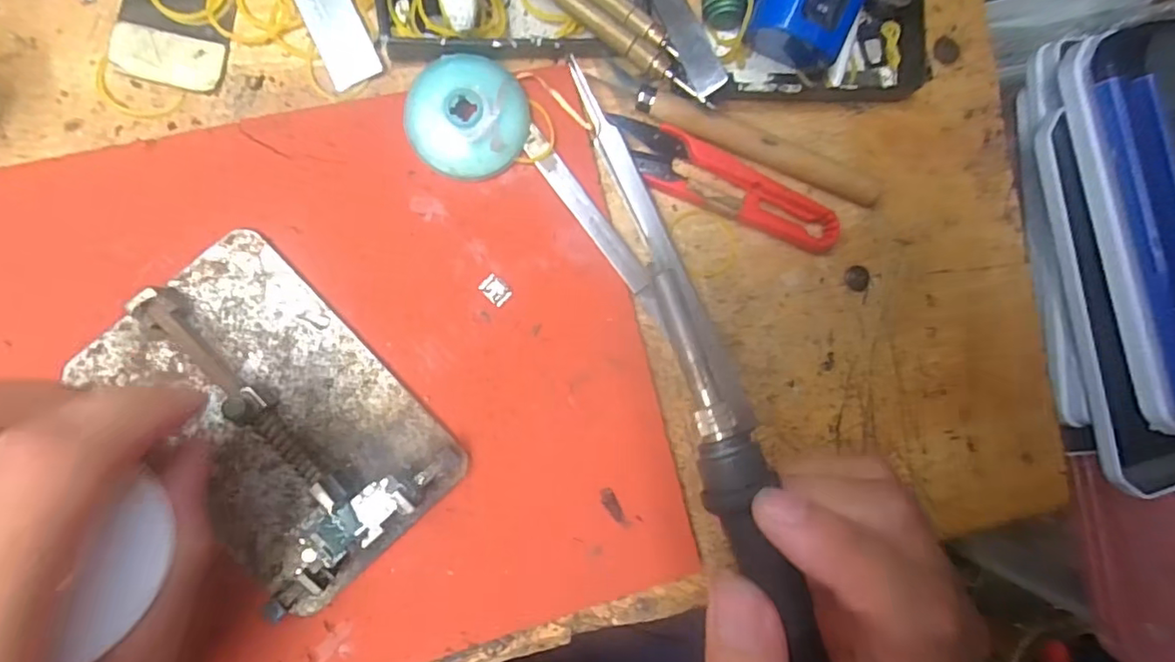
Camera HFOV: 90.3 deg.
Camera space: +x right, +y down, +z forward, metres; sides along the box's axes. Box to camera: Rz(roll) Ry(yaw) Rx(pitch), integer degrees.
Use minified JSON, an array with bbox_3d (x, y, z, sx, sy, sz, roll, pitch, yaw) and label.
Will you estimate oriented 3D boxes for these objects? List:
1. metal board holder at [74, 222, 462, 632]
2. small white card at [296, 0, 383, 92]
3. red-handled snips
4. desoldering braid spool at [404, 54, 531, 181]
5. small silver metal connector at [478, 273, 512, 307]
[{"bbox_3d":[-0.107,0.032,0.198,0.079,0.019,0.115,-43,95,-7],"label":"metal board holder"},{"bbox_3d":[-0.091,-0.110,0.213,0.019,0.004,0.038,-22,102,2],"label":"small white card"},{"bbox_3d":[0.054,-0.057,0.232,0.097,0.009,0.023,26,85,-8],"label":"red-handled snips"},{"bbox_3d":[-0.043,-0.078,0.212,0.043,0.013,0.042,0,89,-9],"label":"desoldering braid spool"},{"bbox_3d":[-0.034,-0.015,0.218,0.011,0.004,0.009,44,83,-6],"label":"small silver metal connector"}]

